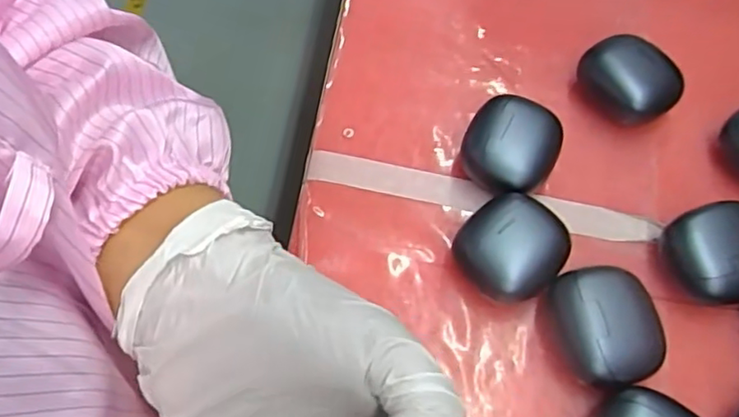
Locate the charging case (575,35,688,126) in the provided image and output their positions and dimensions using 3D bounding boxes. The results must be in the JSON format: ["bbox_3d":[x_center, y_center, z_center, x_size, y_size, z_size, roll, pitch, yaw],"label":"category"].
[{"bbox_3d":[0.152,-0.074,0.364,0.057,0.028,0.040,35,68,16],"label":"charging case"}]

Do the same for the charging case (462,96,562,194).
[{"bbox_3d":[0.079,-0.033,0.344,0.049,0.029,0.051,24,66,12],"label":"charging case"}]

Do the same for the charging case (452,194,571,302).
[{"bbox_3d":[0.073,0.021,0.317,0.051,0.031,0.050,-33,68,-15],"label":"charging case"}]

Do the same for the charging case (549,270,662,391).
[{"bbox_3d":[0.116,0.058,0.299,0.045,0.031,0.055,-13,64,-6],"label":"charging case"}]

